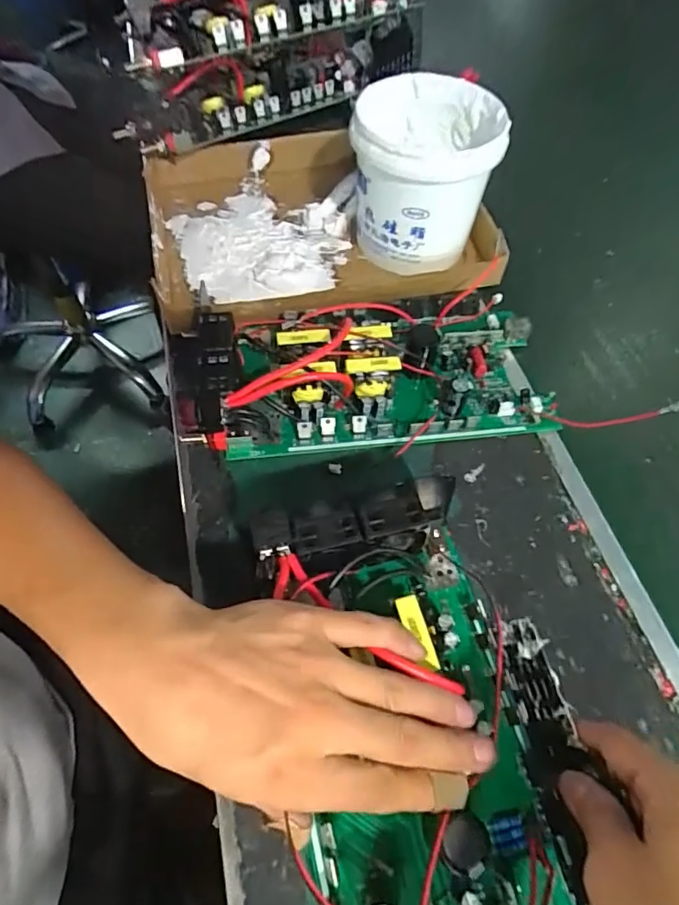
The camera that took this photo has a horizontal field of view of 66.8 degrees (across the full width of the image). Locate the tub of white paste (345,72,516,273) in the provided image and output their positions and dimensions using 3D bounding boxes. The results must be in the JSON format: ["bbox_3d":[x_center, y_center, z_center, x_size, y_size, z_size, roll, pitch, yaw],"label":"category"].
[{"bbox_3d":[0.071,-0.248,0.459,0.117,0.110,0.124,1,59,-2],"label":"tub of white paste"}]

